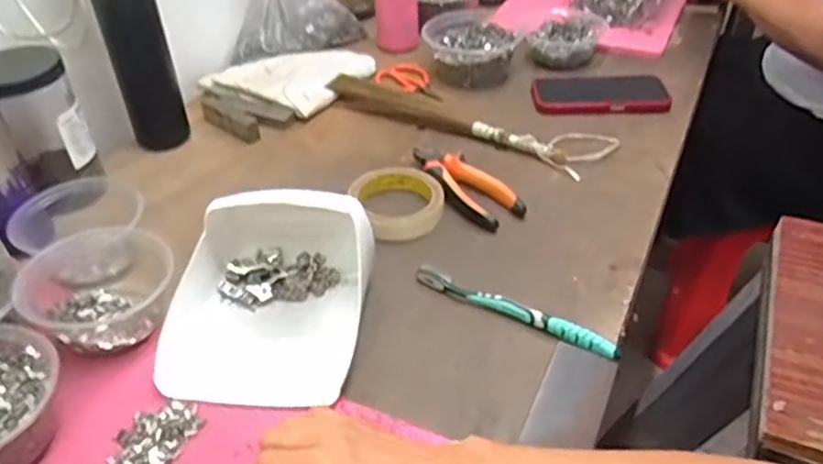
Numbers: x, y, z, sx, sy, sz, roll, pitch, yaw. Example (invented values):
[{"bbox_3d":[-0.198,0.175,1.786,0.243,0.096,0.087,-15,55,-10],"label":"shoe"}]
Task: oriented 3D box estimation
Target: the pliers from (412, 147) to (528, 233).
[{"bbox_3d":[0.050,-0.053,0.705,0.054,0.022,0.148,-29,45,-30],"label":"pliers"}]

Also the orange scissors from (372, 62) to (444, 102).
[{"bbox_3d":[0.000,-0.208,0.911,0.044,0.019,0.108,-32,47,-32],"label":"orange scissors"}]

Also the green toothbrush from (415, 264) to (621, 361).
[{"bbox_3d":[0.085,0.065,0.563,0.183,0.020,0.015,22,44,25],"label":"green toothbrush"}]

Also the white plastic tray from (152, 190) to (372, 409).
[{"bbox_3d":[-0.119,0.042,0.539,0.154,0.086,0.170,6,39,8],"label":"white plastic tray"}]

